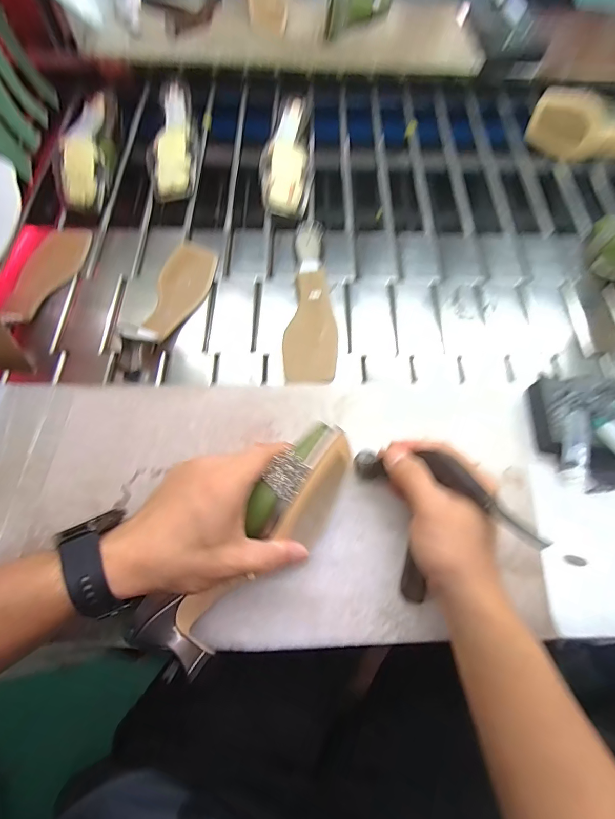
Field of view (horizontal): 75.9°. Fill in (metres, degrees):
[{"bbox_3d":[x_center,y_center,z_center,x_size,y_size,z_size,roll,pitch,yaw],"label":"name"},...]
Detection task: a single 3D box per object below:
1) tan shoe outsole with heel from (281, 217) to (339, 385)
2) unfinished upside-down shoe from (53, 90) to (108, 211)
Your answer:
[{"bbox_3d":[0.007,-0.143,0.522,0.072,0.055,0.209,3,67,-1],"label":"tan shoe outsole with heel"},{"bbox_3d":[-0.352,-0.409,0.629,0.078,0.055,0.209,-2,67,-3],"label":"unfinished upside-down shoe"}]

